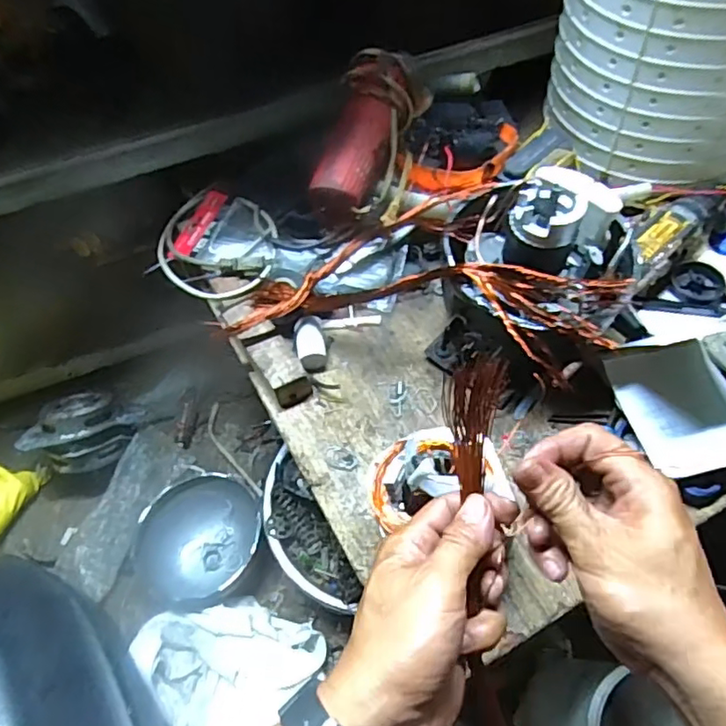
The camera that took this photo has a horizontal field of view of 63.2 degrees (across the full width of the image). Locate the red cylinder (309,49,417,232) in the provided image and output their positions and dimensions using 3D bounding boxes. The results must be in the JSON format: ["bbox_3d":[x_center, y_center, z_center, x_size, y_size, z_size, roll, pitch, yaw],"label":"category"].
[{"bbox_3d":[0.000,-0.256,0.666,0.084,0.068,0.225,14,73,13],"label":"red cylinder"}]

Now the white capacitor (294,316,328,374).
[{"bbox_3d":[-0.056,-0.022,0.638,0.031,0.025,0.057,-10,55,-3],"label":"white capacitor"}]

